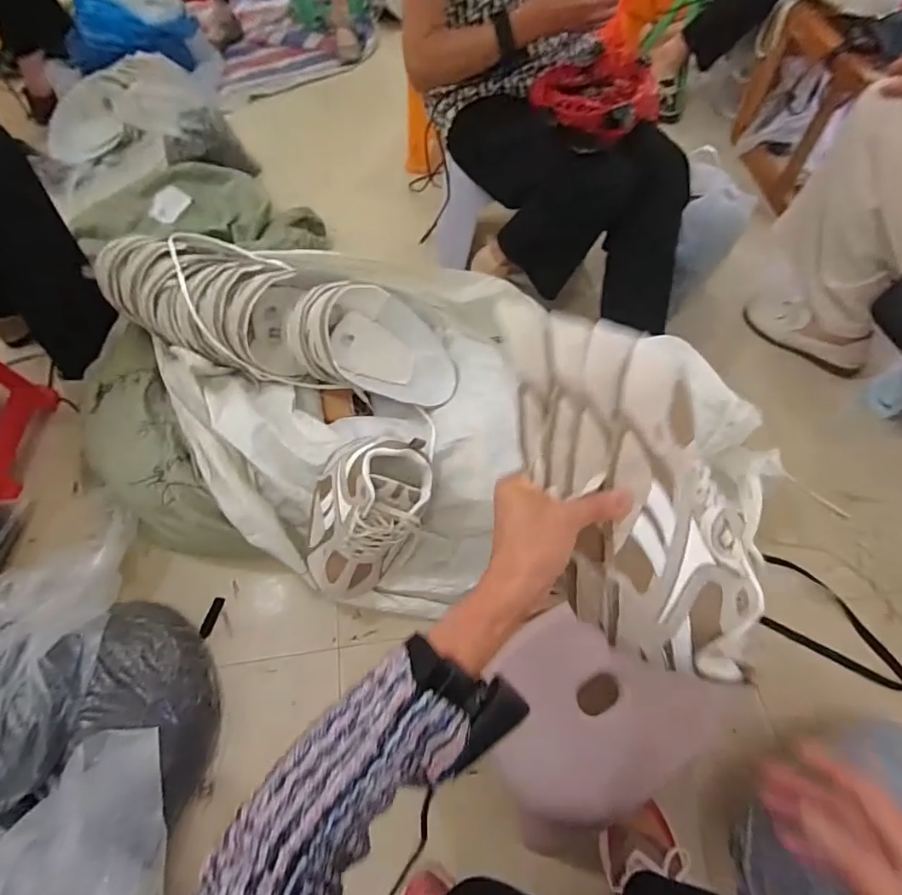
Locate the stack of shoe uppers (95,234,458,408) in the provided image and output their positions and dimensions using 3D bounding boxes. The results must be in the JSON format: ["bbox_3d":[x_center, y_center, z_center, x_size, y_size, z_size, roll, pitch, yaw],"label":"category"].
[{"bbox_3d":[-0.267,-0.209,0.799,0.568,0.160,0.207,16,60,-7],"label":"stack of shoe uppers"}]

